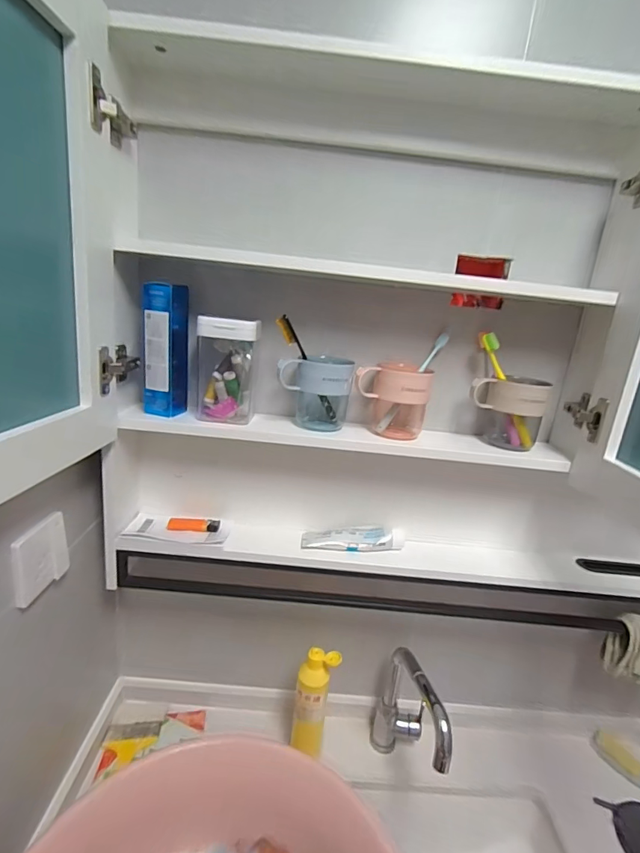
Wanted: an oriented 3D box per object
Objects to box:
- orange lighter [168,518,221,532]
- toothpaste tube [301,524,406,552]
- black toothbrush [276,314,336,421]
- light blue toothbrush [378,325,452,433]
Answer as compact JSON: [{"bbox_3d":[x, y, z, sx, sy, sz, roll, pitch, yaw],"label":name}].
[{"bbox_3d":[-0.205,0.161,0.688,0.080,0.014,0.017,4,16,-8],"label":"orange lighter"},{"bbox_3d":[0.056,0.183,0.685,0.166,0.034,0.042,5,16,-4],"label":"toothpaste tube"},{"bbox_3d":[-0.017,-0.081,0.618,0.019,0.178,0.019,-39,34,-16],"label":"black toothbrush"},{"bbox_3d":[0.145,-0.073,0.643,0.016,0.197,0.016,38,-5,-36],"label":"light blue toothbrush"}]

